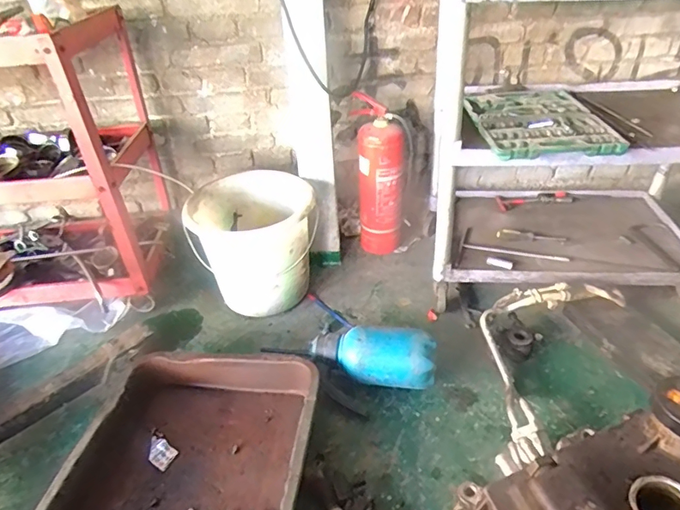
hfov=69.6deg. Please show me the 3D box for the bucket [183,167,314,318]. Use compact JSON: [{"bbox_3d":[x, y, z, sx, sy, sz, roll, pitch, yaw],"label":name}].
[{"bbox_3d":[-0.237,-0.019,1.404,0.319,0.332,0.319,-2,34,2],"label":"bucket"}]

